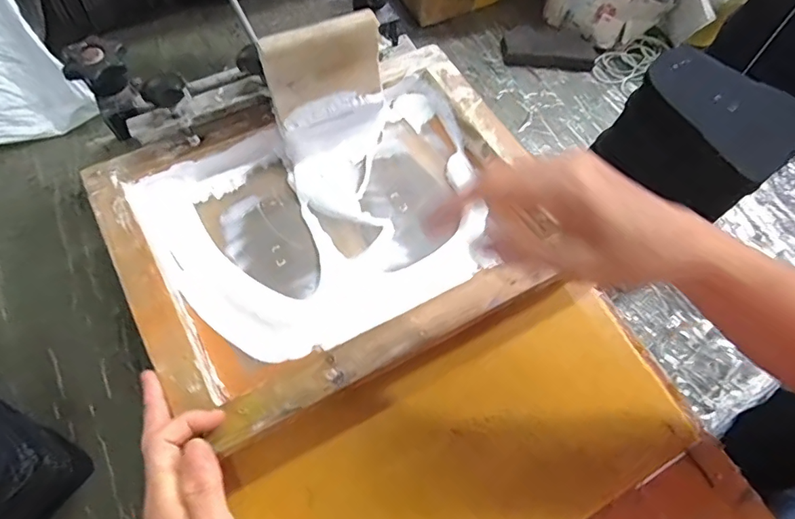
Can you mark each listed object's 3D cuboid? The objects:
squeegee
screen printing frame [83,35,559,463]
[{"bbox_3d":[-0.060,-0.148,0.417,0.099,0.110,0.009,-22,51,-11],"label":"squeegee"},{"bbox_3d":[-0.049,-0.036,0.412,0.338,0.048,0.266,-25,69,-12],"label":"screen printing frame"}]

